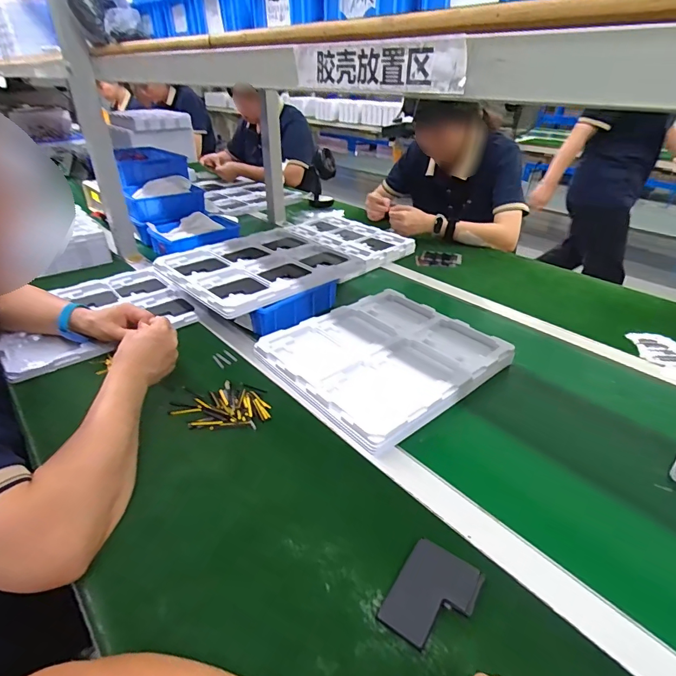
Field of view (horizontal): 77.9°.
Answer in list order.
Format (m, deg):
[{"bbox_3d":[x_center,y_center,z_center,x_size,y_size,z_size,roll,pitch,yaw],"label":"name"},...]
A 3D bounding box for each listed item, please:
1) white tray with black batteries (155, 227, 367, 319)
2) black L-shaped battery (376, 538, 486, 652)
[{"bbox_3d":[-0.146,-0.153,0.819,0.275,0.041,0.350,27,41,35],"label":"white tray with black batteries"},{"bbox_3d":[0.082,0.224,0.364,0.064,0.008,0.086,21,38,28],"label":"black L-shaped battery"}]

